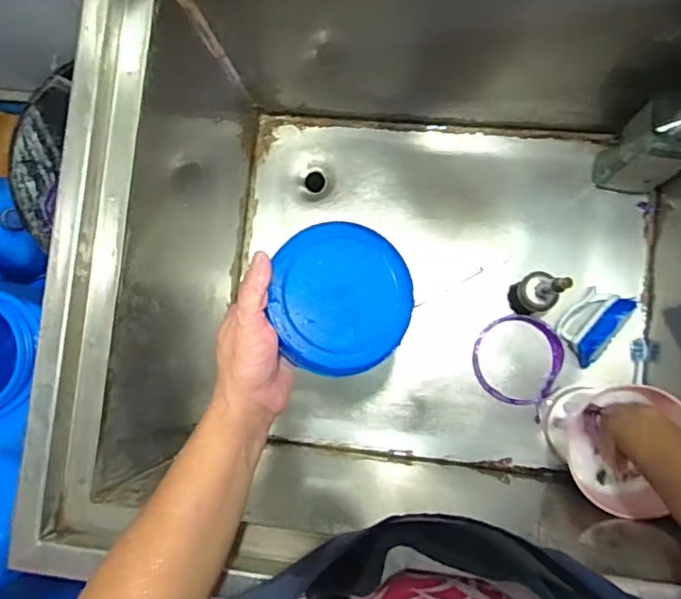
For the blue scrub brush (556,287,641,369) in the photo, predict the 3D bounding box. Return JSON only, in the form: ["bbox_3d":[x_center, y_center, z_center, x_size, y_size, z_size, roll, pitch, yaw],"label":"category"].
[{"bbox_3d":[0.366,0.034,0.815,0.112,0.046,0.080,-42,83,2],"label":"blue scrub brush"}]

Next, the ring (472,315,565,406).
[{"bbox_3d":[0.257,0.086,0.841,0.126,0.026,0.129,0,86,6],"label":"ring"}]

